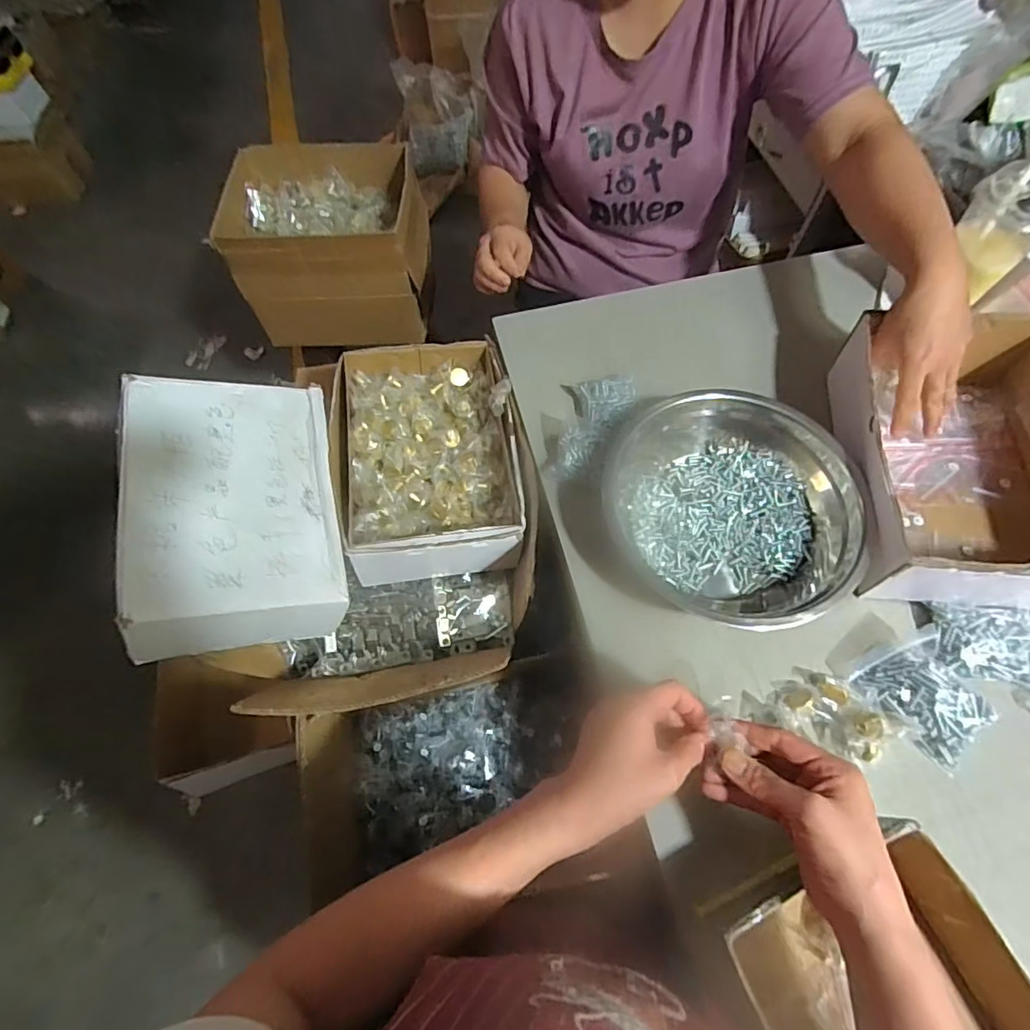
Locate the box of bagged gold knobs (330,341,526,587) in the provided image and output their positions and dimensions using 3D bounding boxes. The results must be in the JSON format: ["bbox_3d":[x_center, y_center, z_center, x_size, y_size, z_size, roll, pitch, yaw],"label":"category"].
[{"bbox_3d":[-0.108,-0.076,0.693,0.205,0.107,0.295,-10,65,-3],"label":"box of bagged gold knobs"}]

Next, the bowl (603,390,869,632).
[{"bbox_3d":[0.217,-0.010,0.562,0.257,0.078,0.223,35,70,16],"label":"bowl"}]

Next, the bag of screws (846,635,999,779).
[{"bbox_3d":[0.377,0.165,0.494,0.073,0.033,0.100,-31,68,-13],"label":"bag of screws"}]

